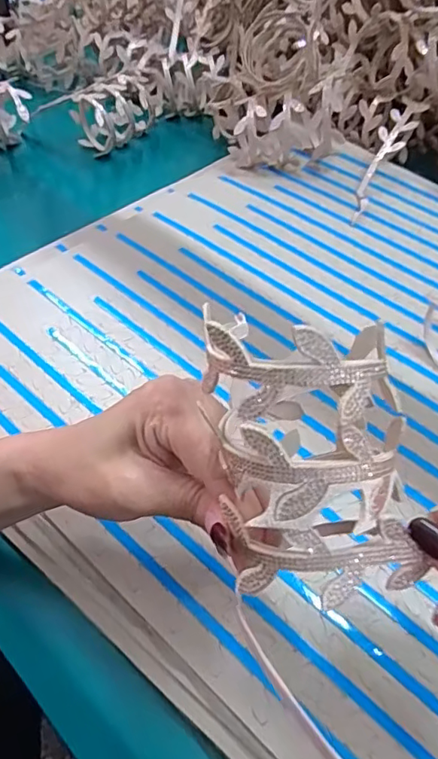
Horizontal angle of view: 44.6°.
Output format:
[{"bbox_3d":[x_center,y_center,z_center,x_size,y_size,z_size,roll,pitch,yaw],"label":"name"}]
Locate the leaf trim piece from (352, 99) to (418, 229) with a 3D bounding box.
[{"bbox_3d":[0.159,-0.215,0.529,0.030,0.016,0.167,23,72,19],"label":"leaf trim piece"}]

